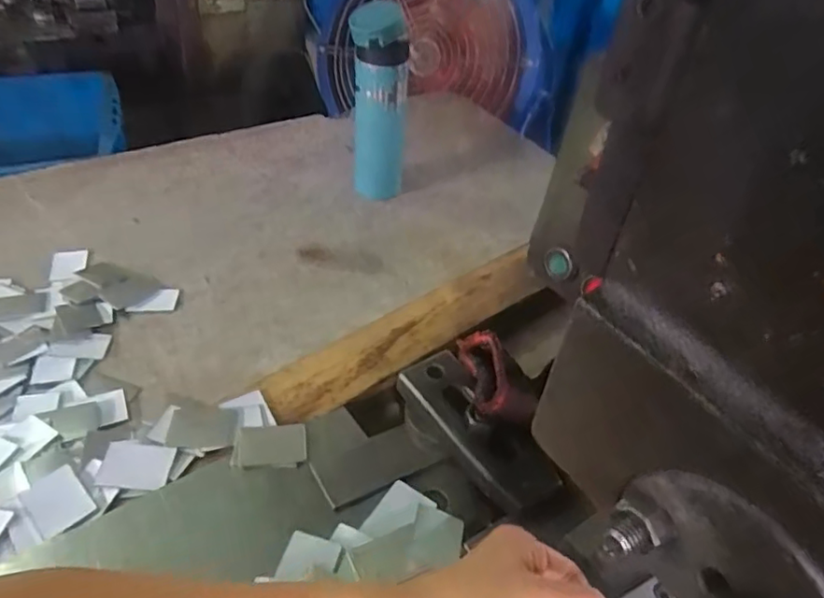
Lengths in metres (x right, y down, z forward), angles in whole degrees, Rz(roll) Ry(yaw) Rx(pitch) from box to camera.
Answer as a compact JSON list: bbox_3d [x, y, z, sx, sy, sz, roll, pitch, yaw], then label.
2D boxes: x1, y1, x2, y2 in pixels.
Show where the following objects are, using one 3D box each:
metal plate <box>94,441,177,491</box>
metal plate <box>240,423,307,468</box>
[{"bbox_3d":[-0.199,0.121,0.430,0.048,0.007,0.035,8,55,-1],"label":"metal plate"},{"bbox_3d":[-0.104,0.109,0.451,0.048,0.005,0.037,-3,41,-9],"label":"metal plate"}]

